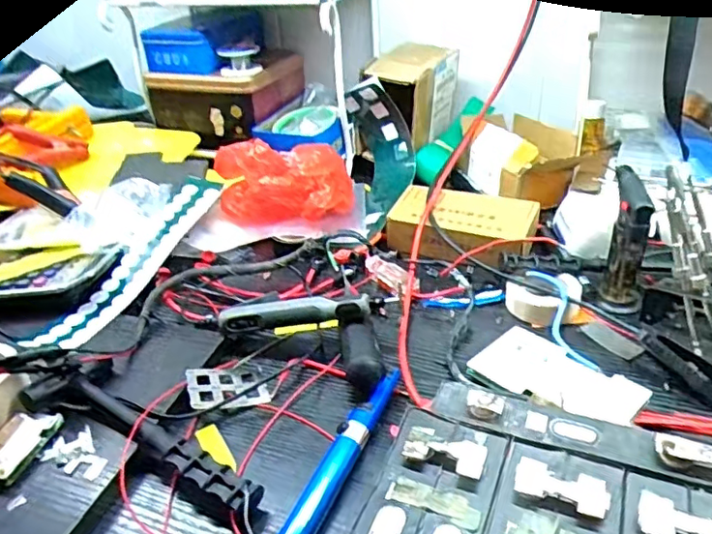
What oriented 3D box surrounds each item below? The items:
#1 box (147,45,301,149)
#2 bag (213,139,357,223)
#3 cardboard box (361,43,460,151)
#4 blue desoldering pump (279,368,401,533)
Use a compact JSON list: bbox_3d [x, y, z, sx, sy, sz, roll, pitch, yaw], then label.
[{"bbox_3d":[-0.191,-0.249,0.858,0.191,0.094,0.158,6,34,15],"label":"box"},{"bbox_3d":[-0.084,-0.100,0.691,0.160,0.078,0.105,-6,33,-3],"label":"bag"},{"bbox_3d":[0.074,-0.231,0.784,0.082,0.107,0.137,16,38,29],"label":"cardboard box"},{"bbox_3d":[-0.011,0.138,0.412,0.019,0.024,0.186,12,36,24],"label":"blue desoldering pump"}]

